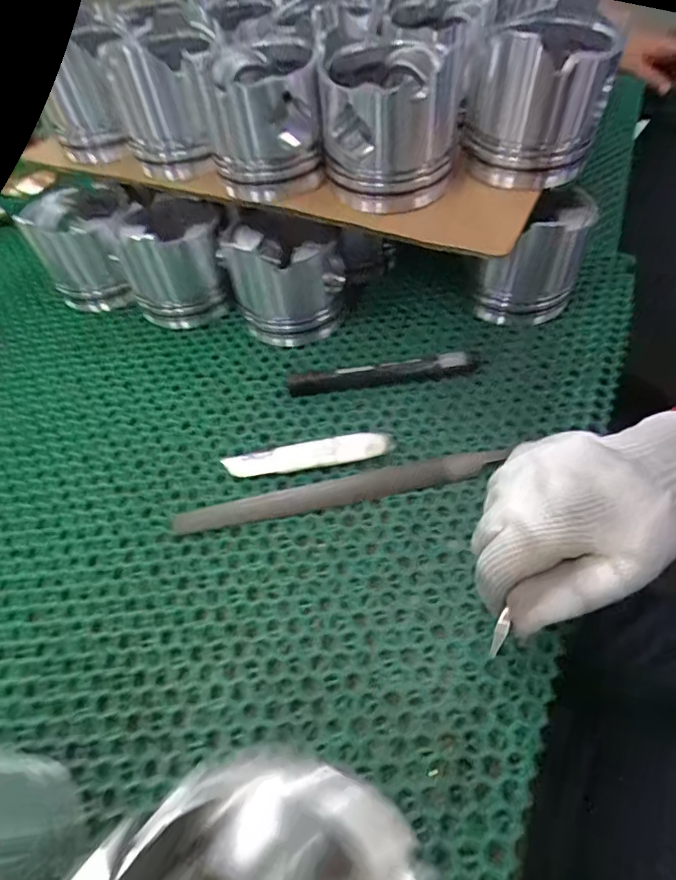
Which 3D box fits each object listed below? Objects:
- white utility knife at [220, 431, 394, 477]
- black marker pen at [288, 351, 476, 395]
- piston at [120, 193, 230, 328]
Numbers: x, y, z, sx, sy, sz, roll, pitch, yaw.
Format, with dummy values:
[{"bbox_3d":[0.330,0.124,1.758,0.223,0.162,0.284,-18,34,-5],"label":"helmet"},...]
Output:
[{"bbox_3d":[-0.020,0.011,0.340,0.113,0.011,0.022,-10,53,-3],"label":"white utility knife"},{"bbox_3d":[0.034,-0.052,0.381,0.142,0.016,0.019,-6,52,0],"label":"black marker pen"},{"bbox_3d":[-0.147,-0.168,0.451,0.090,0.082,0.092,-19,54,-10],"label":"piston"}]

